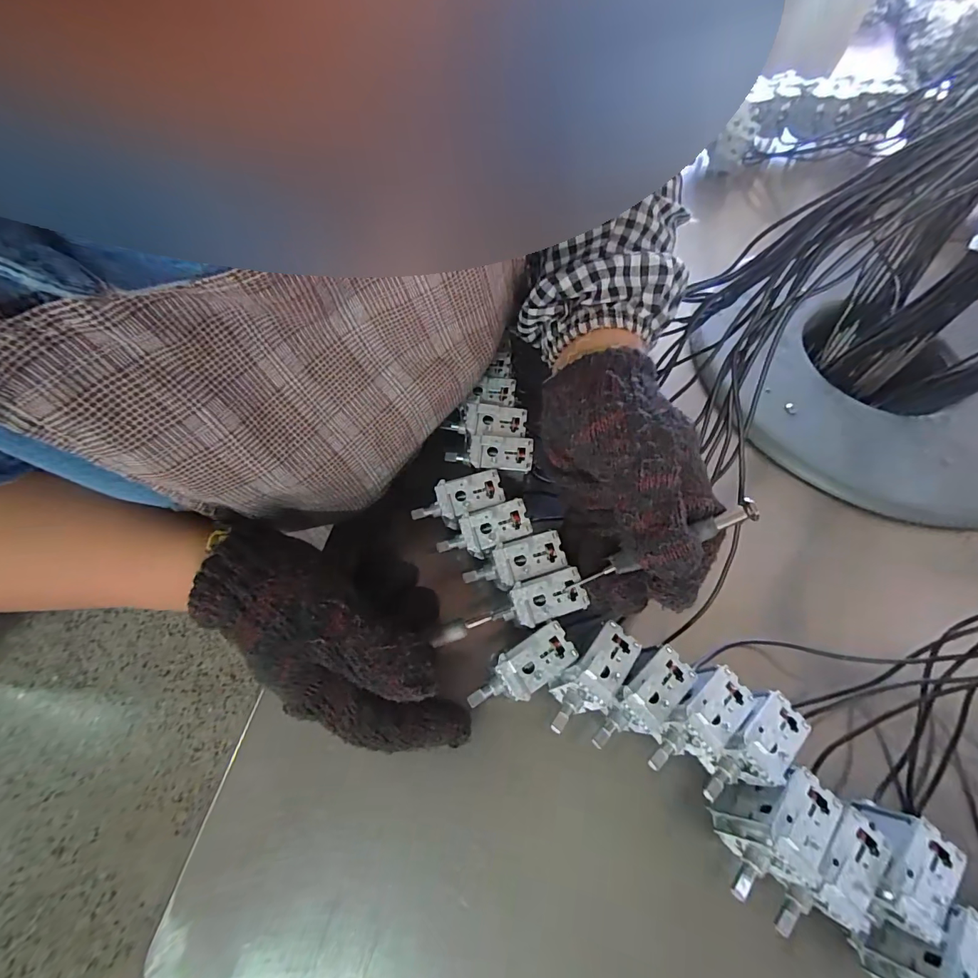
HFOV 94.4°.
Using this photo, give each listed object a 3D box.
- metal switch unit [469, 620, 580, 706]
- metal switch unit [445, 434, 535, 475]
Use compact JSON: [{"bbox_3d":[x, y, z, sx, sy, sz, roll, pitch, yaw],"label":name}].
[{"bbox_3d":[0.015,0.089,0.221,0.056,0.017,0.021,-33,66,-4],"label":"metal switch unit"},{"bbox_3d":[0.001,-0.023,0.277,0.052,0.009,0.020,4,61,0],"label":"metal switch unit"}]

